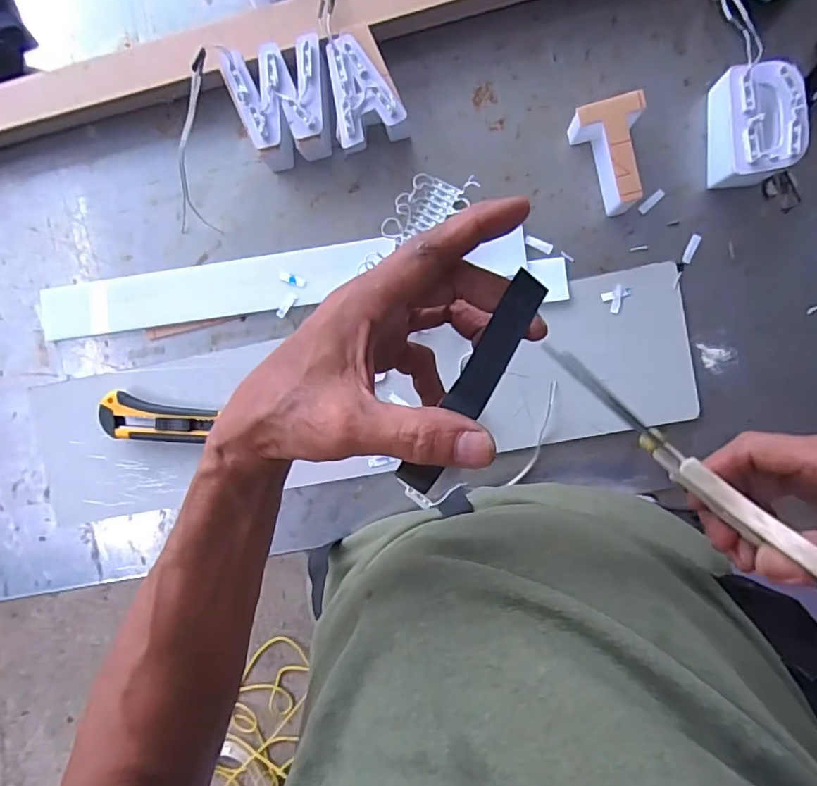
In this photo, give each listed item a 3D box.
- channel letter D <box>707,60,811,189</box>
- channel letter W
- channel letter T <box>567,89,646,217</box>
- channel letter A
[{"bbox_3d":[0.280,-0.219,0.446,0.053,0.051,0.089,-6,92,5],"label":"channel letter D"},{"bbox_3d":[-0.101,-0.248,0.474,0.082,0.051,0.091,-18,91,5],"label":"channel letter W"},{"bbox_3d":[0.168,-0.196,0.459,0.050,0.046,0.082,-7,92,5],"label":"channel letter T"},{"bbox_3d":[-0.042,-0.253,0.471,0.060,0.049,0.088,-23,91,5],"label":"channel letter A"}]

